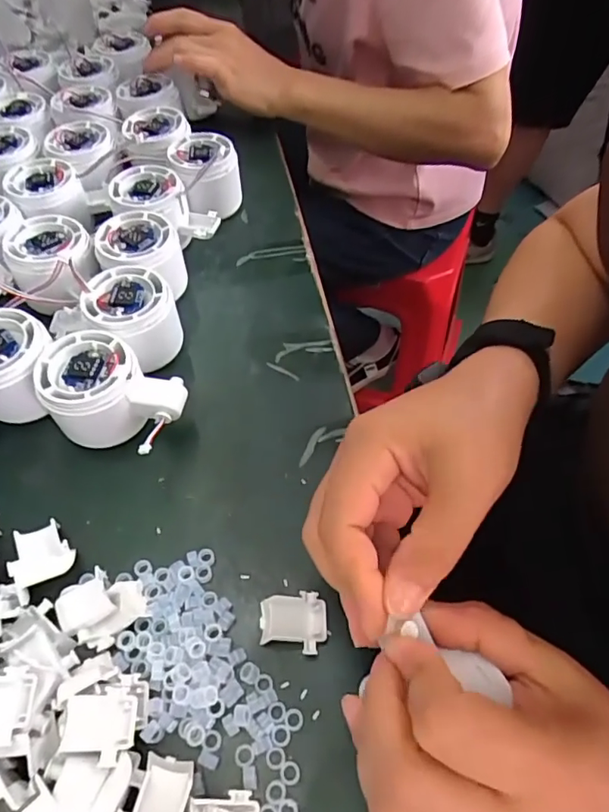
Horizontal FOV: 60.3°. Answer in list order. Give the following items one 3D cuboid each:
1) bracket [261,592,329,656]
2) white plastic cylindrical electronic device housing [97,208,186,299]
[{"bbox_3d":[-0.006,0.110,0.266,0.033,0.013,0.028,-1,56,-2],"label":"bracket"},{"bbox_3d":[-0.120,-0.107,0.390,0.056,0.048,0.059,1,56,-1],"label":"white plastic cylindrical electronic device housing"}]

